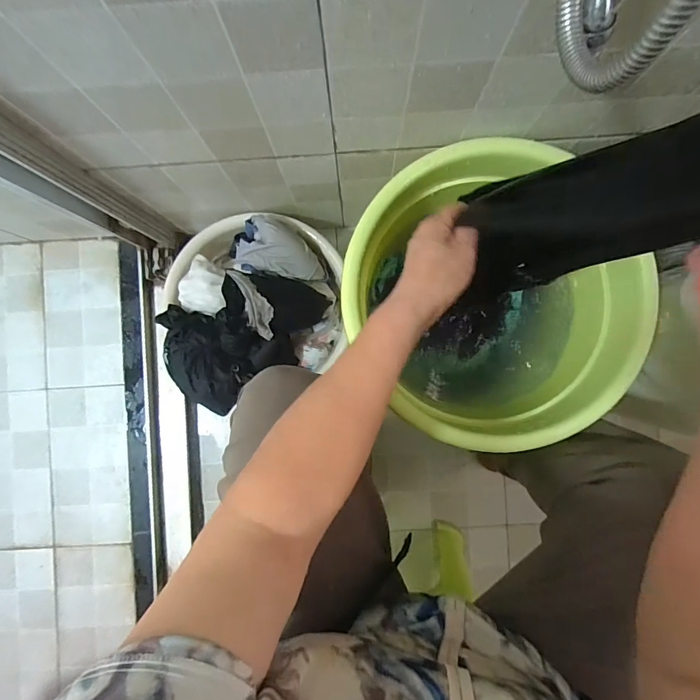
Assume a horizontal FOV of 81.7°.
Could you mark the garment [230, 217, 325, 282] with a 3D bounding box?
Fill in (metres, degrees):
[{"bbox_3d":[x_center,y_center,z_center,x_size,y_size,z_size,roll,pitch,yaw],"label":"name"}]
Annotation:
[{"bbox_3d":[-0.119,-0.162,0.649,0.158,0.068,0.092,5,89,2],"label":"garment"}]

